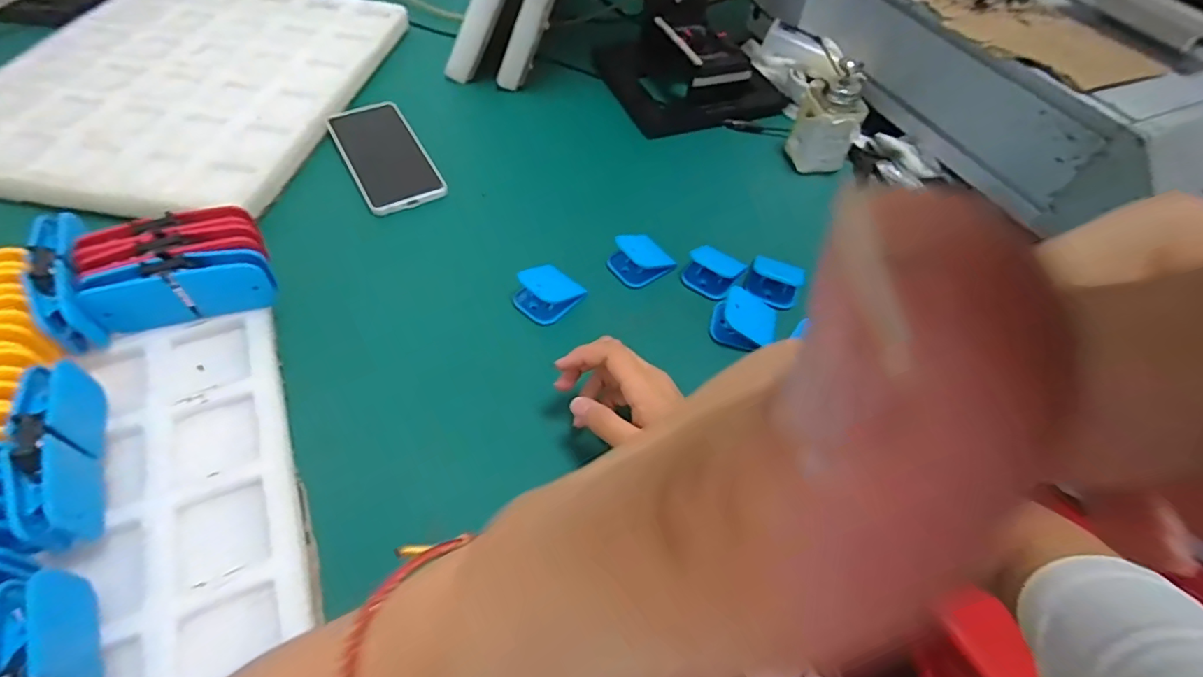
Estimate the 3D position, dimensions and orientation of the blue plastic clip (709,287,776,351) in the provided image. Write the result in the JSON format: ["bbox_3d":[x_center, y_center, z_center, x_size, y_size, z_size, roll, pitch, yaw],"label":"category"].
[{"bbox_3d":[0.128,-0.016,0.468,0.058,0.028,0.049,13,55,4],"label":"blue plastic clip"}]

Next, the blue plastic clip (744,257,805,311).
[{"bbox_3d":[0.165,-0.055,0.506,0.049,0.024,0.044,25,57,12],"label":"blue plastic clip"}]

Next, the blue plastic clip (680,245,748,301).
[{"bbox_3d":[0.106,-0.063,0.505,0.050,0.025,0.040,32,58,17],"label":"blue plastic clip"}]

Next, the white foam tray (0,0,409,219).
[{"bbox_3d":[-0.479,-0.303,0.611,0.366,0.024,0.442,10,55,2],"label":"white foam tray"}]

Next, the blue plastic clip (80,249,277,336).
[{"bbox_3d":[-0.310,-0.037,0.394,0.113,0.044,0.027,-14,57,-14],"label":"blue plastic clip"}]

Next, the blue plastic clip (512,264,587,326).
[{"bbox_3d":[-0.047,-0.043,0.472,0.055,0.031,0.042,-35,65,-26],"label":"blue plastic clip"}]

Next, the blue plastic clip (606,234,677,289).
[{"bbox_3d":[0.039,-0.077,0.503,0.052,0.033,0.045,-27,62,-22],"label":"blue plastic clip"}]

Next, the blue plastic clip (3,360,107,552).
[{"bbox_3d":[-0.323,0.067,0.315,0.022,0.048,0.115,-21,60,-19],"label":"blue plastic clip"}]

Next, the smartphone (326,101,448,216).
[{"bbox_3d":[-0.235,-0.202,0.572,0.080,0.005,0.173,-24,60,-20],"label":"smartphone"}]

